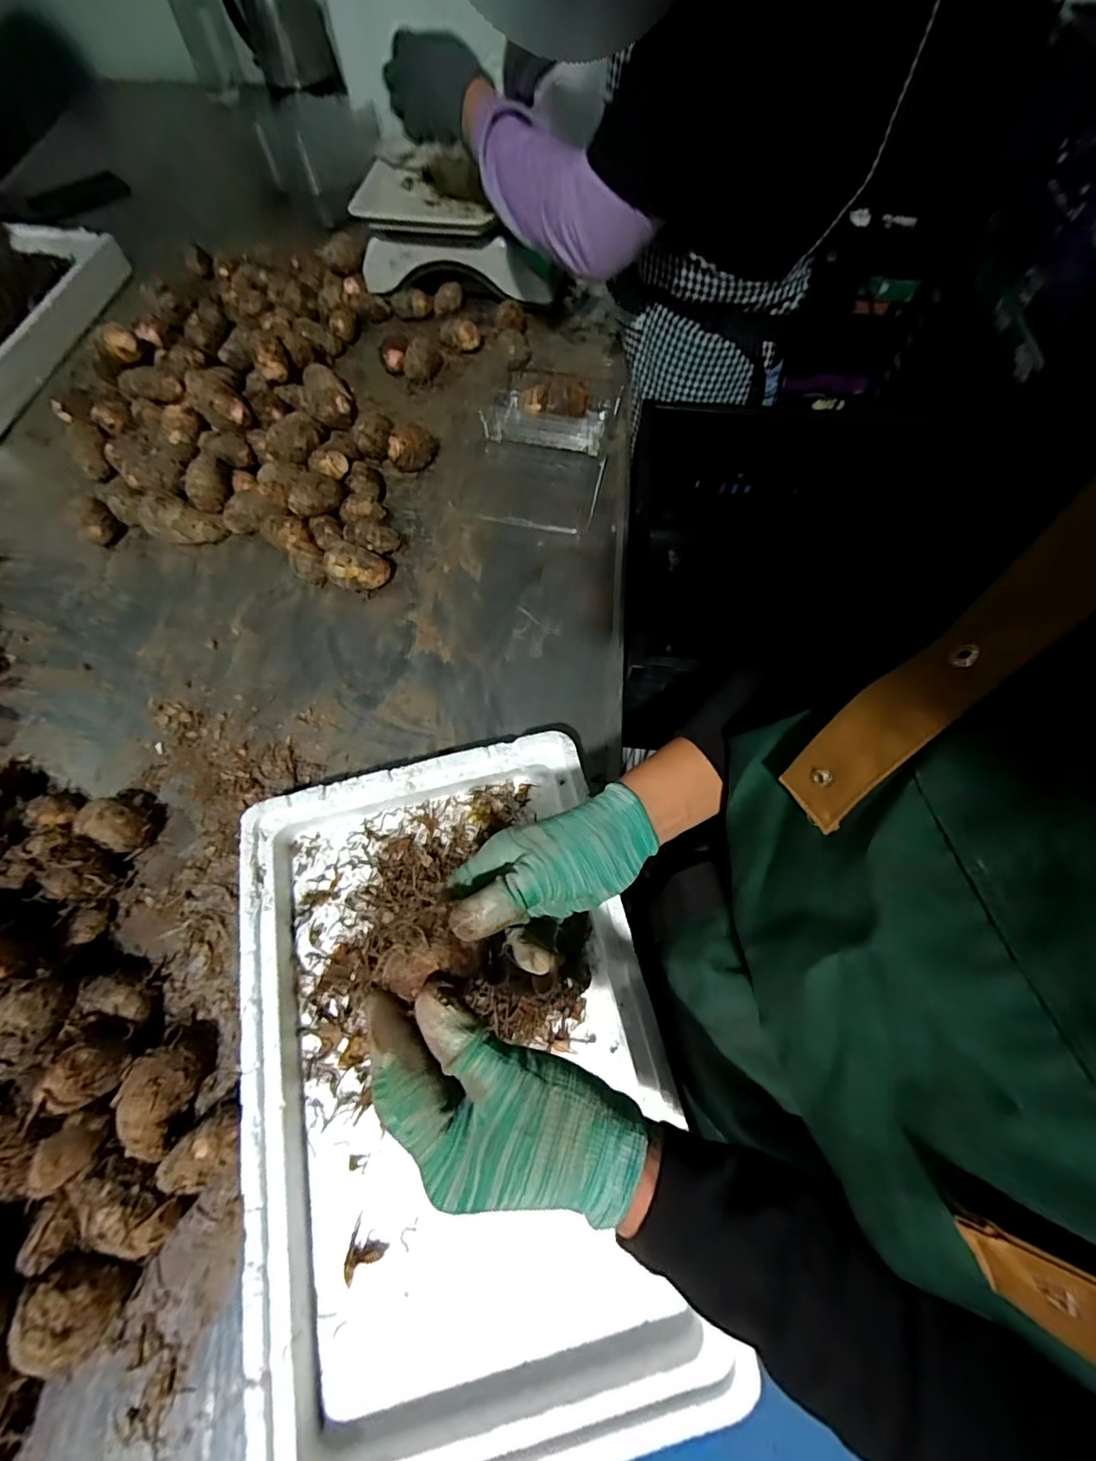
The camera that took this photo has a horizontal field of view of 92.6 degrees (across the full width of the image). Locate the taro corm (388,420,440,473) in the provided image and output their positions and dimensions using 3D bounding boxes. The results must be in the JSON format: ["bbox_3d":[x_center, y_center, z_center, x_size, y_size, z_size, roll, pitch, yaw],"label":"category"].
[{"bbox_3d":[-0.167,-0.348,0.642,0.060,0.047,0.045,-4,67,-1],"label":"taro corm"}]

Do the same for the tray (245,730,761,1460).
[{"bbox_3d":[-0.068,0.238,0.401,0.299,0.047,0.454,-13,68,-5],"label":"tray"}]

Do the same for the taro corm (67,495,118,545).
[{"bbox_3d":[-0.527,-0.241,0.611,0.041,0.049,0.042,41,74,16],"label":"taro corm"}]

